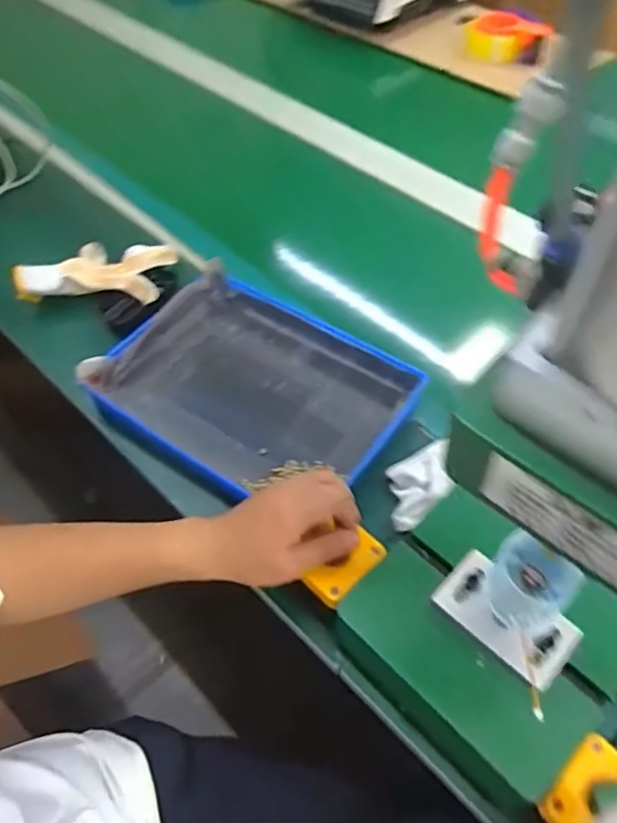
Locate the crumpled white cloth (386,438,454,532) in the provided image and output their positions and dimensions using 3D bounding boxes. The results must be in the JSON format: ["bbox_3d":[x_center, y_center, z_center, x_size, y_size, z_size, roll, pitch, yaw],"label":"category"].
[{"bbox_3d":[0.114,0.070,0.629,0.112,0.016,0.057,-38,61,-25],"label":"crumpled white cloth"}]

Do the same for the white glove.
[{"bbox_3d":[-0.271,-0.182,0.808,0.185,0.052,0.114,1,53,1],"label":"white glove"}]

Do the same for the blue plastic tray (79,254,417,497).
[{"bbox_3d":[-0.056,-0.025,0.690,0.313,0.045,0.248,28,59,19],"label":"blue plastic tray"}]

